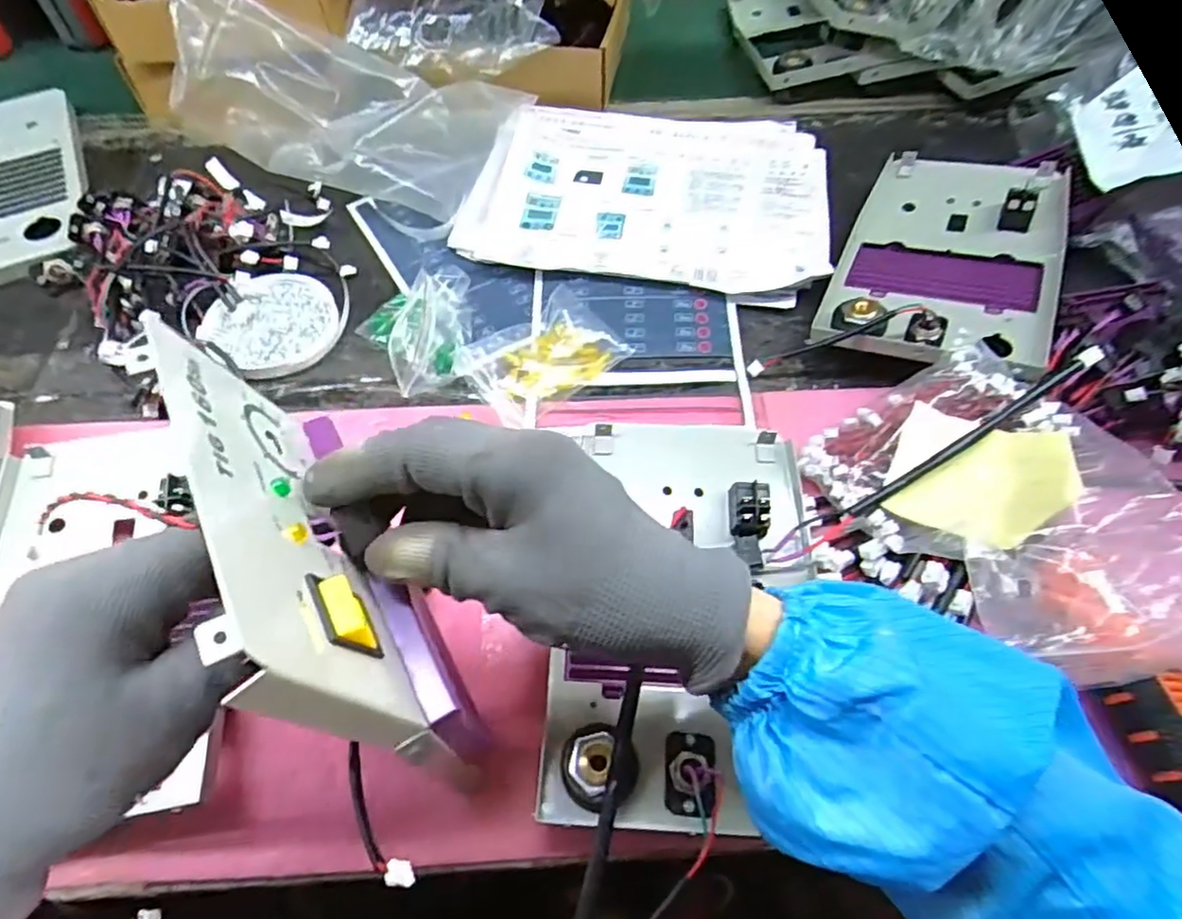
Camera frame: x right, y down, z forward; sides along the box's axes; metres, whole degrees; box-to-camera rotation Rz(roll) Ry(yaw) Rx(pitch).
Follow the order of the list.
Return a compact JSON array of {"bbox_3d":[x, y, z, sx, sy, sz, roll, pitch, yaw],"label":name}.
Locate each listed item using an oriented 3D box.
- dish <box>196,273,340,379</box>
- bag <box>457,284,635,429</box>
[{"bbox_3d":[-0.243,-0.107,0.510,0.087,0.011,0.092,0,59,0],"label":"dish"},{"bbox_3d":[-0.034,-0.077,0.487,0.116,0.016,0.077,-40,67,-21],"label":"bag"}]

